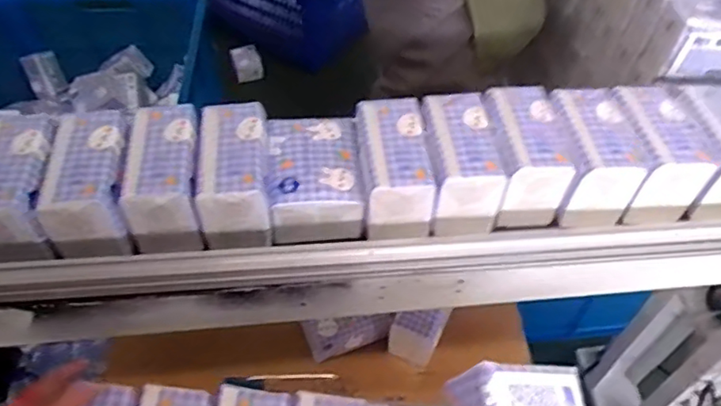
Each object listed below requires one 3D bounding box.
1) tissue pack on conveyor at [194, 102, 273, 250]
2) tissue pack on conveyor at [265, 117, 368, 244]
[{"bbox_3d":[-0.125,-0.028,0.569,0.069,0.067,0.134,-4,51,-6],"label":"tissue pack on conveyor"},{"bbox_3d":[-0.045,-0.025,0.589,0.093,0.055,0.121,-3,51,-6],"label":"tissue pack on conveyor"}]

